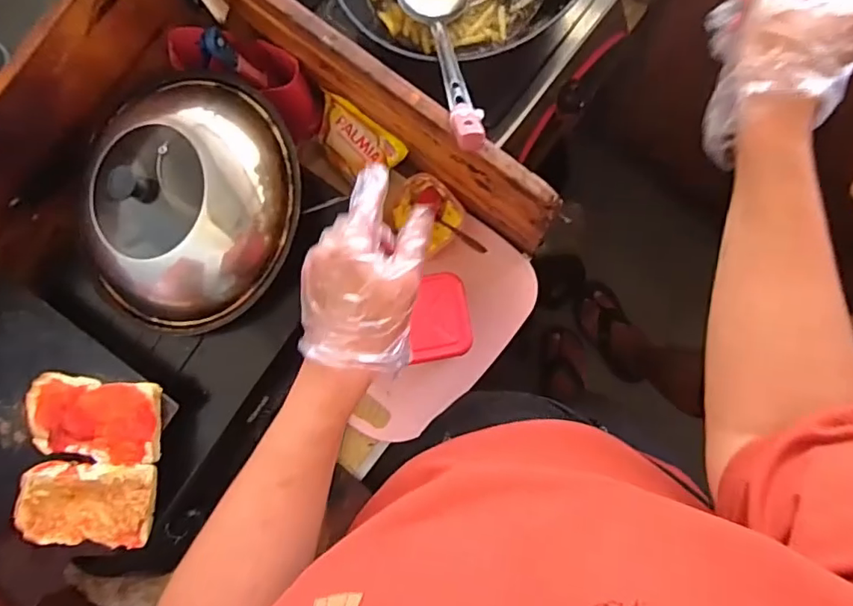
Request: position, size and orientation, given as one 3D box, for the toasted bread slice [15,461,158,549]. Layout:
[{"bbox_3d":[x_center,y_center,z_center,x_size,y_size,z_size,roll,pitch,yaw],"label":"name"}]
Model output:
[{"bbox_3d":[-0.397,0.236,0.633,0.158,0.013,0.093,-1,86,5],"label":"toasted bread slice"}]

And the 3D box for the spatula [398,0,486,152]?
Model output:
[{"bbox_3d":[0.015,-0.290,0.596,0.089,0.058,0.361,-6,53,4],"label":"spatula"}]

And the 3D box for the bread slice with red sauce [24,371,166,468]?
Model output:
[{"bbox_3d":[-0.395,0.138,0.640,0.160,0.021,0.095,4,86,5],"label":"bread slice with red sauce"}]

